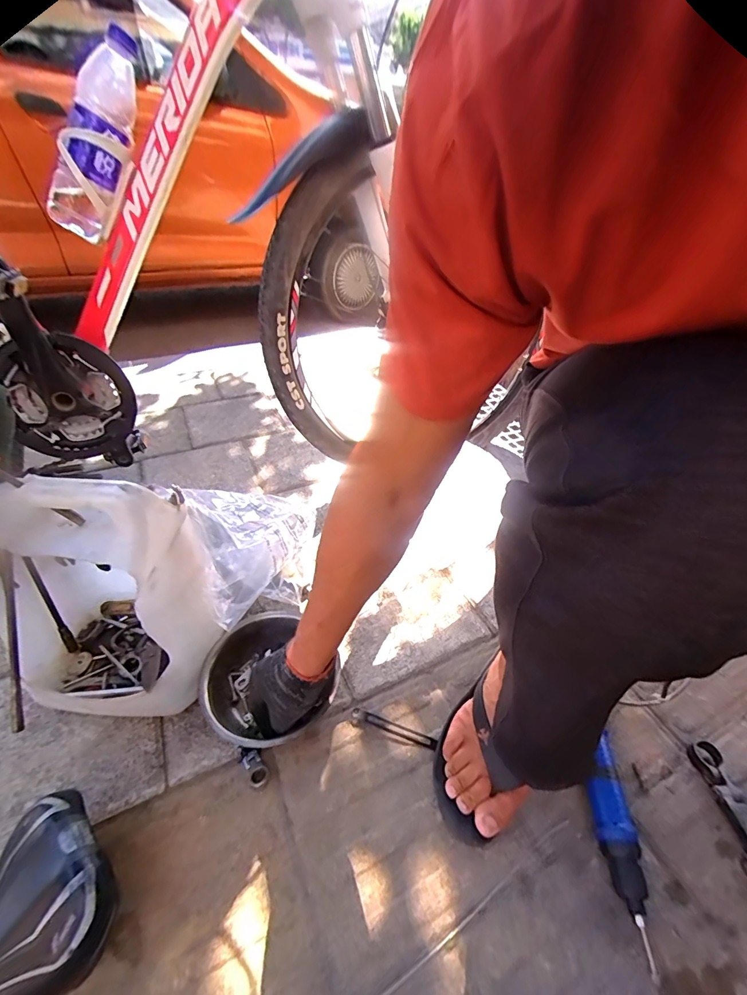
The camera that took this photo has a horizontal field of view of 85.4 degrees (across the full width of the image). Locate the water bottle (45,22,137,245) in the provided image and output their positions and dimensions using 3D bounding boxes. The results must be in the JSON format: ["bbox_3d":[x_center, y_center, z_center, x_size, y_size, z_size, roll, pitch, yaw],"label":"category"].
[{"bbox_3d":[-0.372,-0.481,0.536,0.073,0.257,0.072,27,9,26],"label":"water bottle"}]

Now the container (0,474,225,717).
[{"bbox_3d":[-0.341,0.121,0.503,0.279,0.342,0.182,9,42,8],"label":"container"}]

